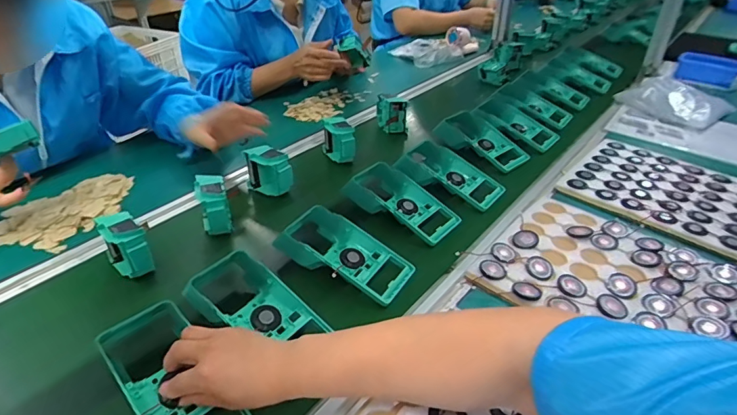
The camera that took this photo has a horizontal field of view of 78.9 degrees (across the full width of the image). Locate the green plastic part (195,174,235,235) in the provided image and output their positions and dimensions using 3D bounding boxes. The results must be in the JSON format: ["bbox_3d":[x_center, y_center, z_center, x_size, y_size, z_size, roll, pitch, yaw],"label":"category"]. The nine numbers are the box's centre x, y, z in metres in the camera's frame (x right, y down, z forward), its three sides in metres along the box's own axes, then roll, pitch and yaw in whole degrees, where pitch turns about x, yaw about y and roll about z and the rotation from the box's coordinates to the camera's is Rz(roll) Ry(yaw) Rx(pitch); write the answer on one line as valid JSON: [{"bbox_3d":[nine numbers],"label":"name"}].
[{"bbox_3d":[-0.234,0.002,0.672,0.050,0.076,0.071,-13,38,-19],"label":"green plastic part"}]

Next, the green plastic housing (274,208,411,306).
[{"bbox_3d":[-0.034,0.062,0.611,0.184,0.044,0.092,20,40,25],"label":"green plastic housing"}]

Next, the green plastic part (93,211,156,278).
[{"bbox_3d":[-0.322,0.049,0.593,0.045,0.070,0.077,-27,44,-33],"label":"green plastic part"}]

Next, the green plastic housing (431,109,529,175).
[{"bbox_3d":[0.228,-0.140,0.887,0.099,0.045,0.188,-19,40,-26],"label":"green plastic housing"}]

